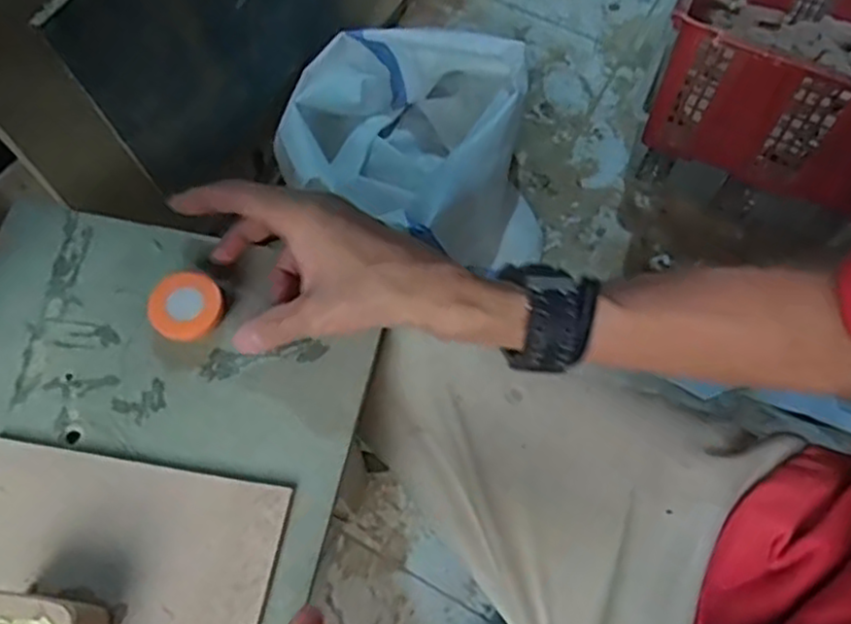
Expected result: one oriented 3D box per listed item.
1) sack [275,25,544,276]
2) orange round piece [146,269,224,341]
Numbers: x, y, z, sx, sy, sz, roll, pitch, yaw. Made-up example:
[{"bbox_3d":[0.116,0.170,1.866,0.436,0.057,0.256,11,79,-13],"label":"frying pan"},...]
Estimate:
[{"bbox_3d":[-0.027,-0.224,1.007,0.336,0.202,0.351,-10,65,-5],"label":"sack"},{"bbox_3d":[-0.130,-0.003,0.392,0.039,0.011,0.036,-43,92,-16],"label":"orange round piece"}]

